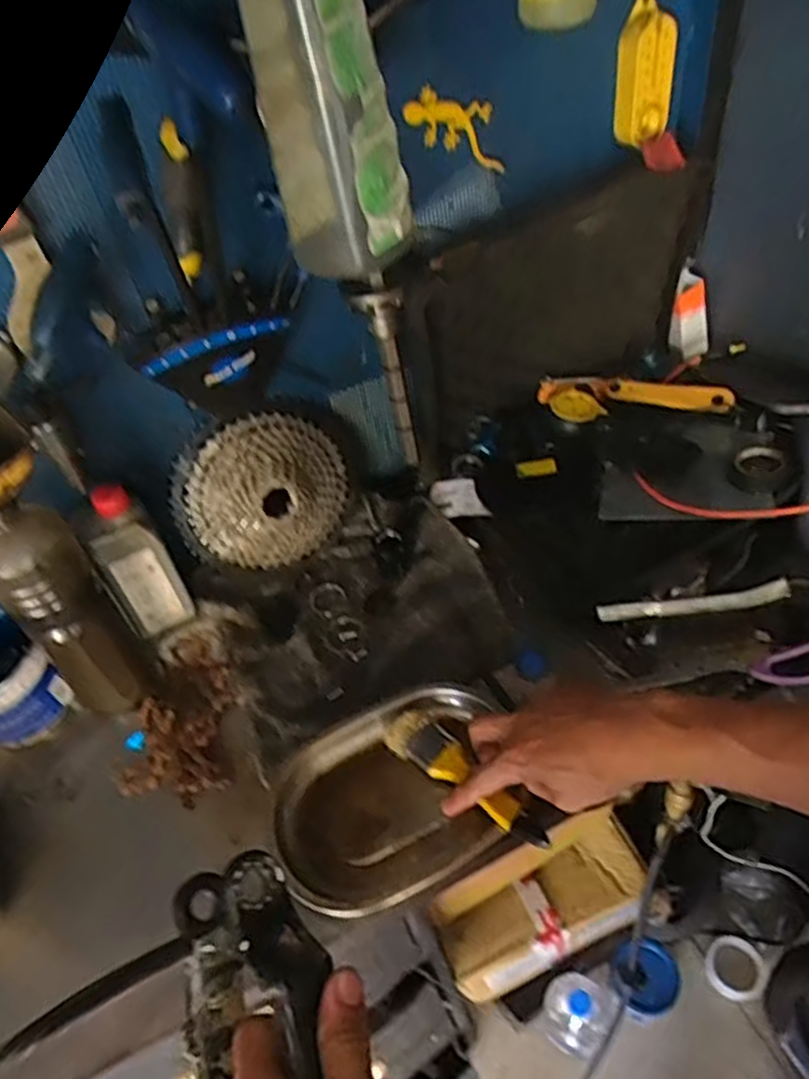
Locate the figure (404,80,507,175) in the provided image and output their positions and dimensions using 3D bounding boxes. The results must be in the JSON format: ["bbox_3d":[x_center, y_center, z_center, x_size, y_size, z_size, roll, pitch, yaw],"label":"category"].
[{"bbox_3d":[0.050,-0.365,0.643,0.108,0.051,0.015,12,36,-34],"label":"figure"}]

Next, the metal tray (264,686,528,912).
[{"bbox_3d":[-0.005,0.213,0.611,0.212,0.039,0.154,-21,48,-9],"label":"metal tray"}]

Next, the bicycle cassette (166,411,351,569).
[{"bbox_3d":[-0.142,-0.046,0.751,0.183,0.176,0.042,-23,30,-14],"label":"bicycle cassette"}]

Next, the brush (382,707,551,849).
[{"bbox_3d":[0.051,0.194,0.596,0.042,0.018,0.165,-37,44,-26],"label":"brush"}]

